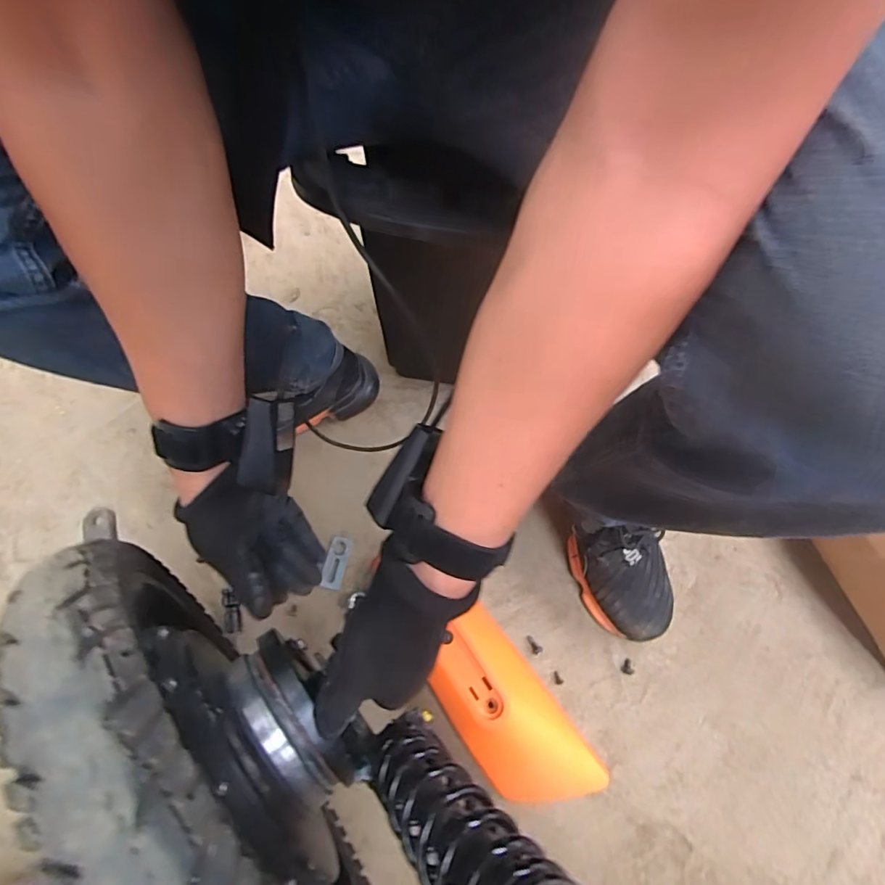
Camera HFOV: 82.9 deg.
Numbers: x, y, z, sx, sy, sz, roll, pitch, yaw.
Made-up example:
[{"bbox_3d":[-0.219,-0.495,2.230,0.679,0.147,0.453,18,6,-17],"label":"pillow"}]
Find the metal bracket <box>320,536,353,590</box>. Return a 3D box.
[{"bbox_3d":[-0.129,0.146,0.609,0.025,0.005,0.061,12,68,4],"label":"metal bracket"}]

